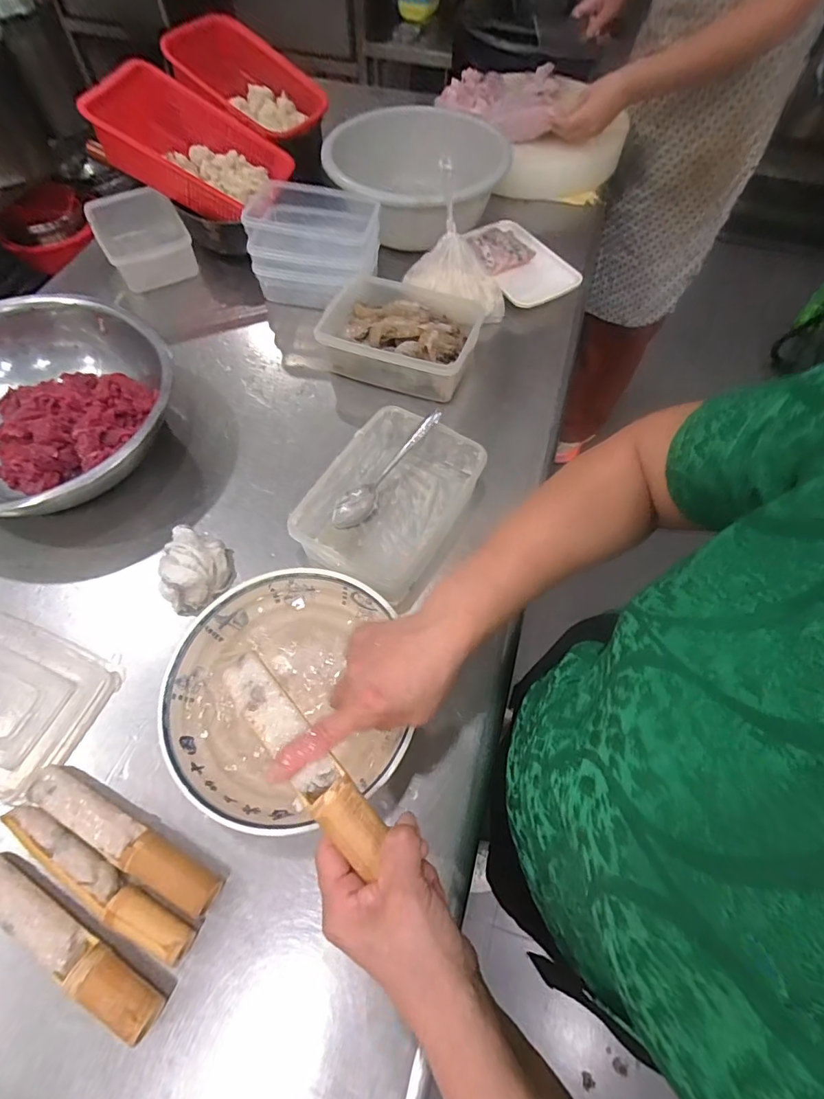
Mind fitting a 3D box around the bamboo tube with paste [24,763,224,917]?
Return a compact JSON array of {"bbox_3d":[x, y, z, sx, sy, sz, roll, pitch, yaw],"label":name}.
[{"bbox_3d":[-0.255,0.251,0.421,0.198,0.034,0.030,25,65,12],"label":"bamboo tube with paste"}]

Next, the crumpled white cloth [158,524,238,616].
[{"bbox_3d":[-0.246,0.017,0.546,0.073,0.040,0.100,-12,63,-9],"label":"crumpled white cloth"}]

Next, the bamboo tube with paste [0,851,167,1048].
[{"bbox_3d":[-0.283,0.314,0.386,0.198,0.031,0.030,27,65,13],"label":"bamboo tube with paste"}]

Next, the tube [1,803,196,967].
[{"bbox_3d":[-0.266,0.279,0.408,0.194,0.032,0.029,29,66,14],"label":"tube"}]

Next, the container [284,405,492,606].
[{"bbox_3d":[-0.024,-0.055,0.564,0.152,0.074,0.212,27,64,12],"label":"container"}]

